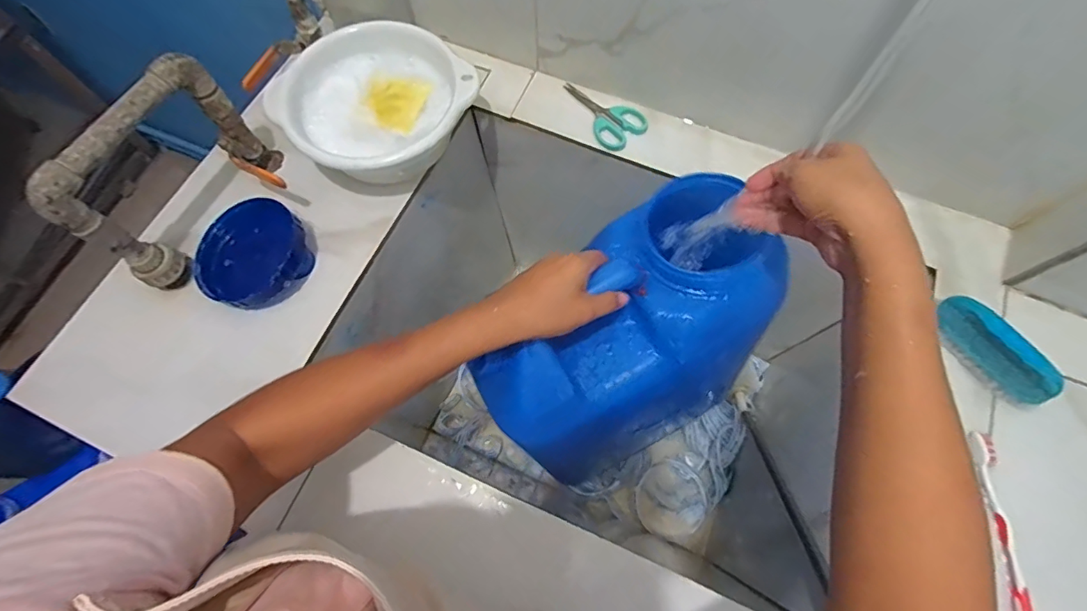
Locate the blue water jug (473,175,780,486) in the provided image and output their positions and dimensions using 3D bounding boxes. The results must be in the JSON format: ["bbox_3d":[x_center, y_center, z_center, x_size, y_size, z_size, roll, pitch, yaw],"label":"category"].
[{"bbox_3d":[0.090,0.031,0.461,0.285,0.170,0.181,-42,74,-13],"label":"blue water jug"}]

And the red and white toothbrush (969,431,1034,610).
[{"bbox_3d":[0.416,0.208,0.442,0.018,0.017,0.178,1,69,2],"label":"red and white toothbrush"}]

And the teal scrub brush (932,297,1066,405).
[{"bbox_3d":[0.452,0.044,0.492,0.027,0.052,0.120,-16,62,-47],"label":"teal scrub brush"}]

